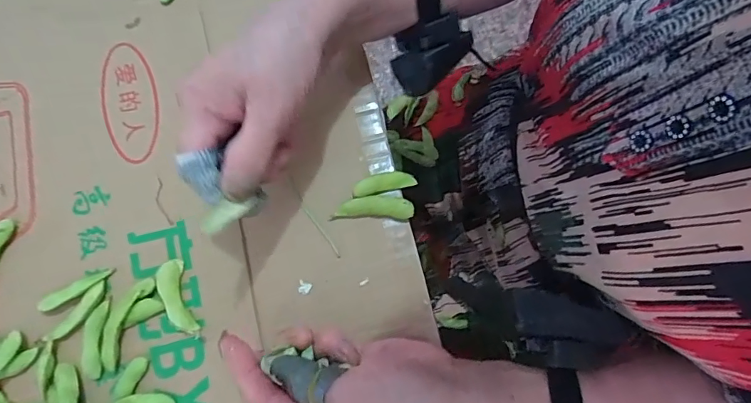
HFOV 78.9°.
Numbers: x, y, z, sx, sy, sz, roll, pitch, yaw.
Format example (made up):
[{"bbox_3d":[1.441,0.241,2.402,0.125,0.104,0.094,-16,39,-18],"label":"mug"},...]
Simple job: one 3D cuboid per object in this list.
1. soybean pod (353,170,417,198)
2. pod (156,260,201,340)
[{"bbox_3d":[0.006,-0.013,0.321,0.044,0.008,0.012,-14,79,-2],"label":"soybean pod"},{"bbox_3d":[-0.135,0.067,0.310,0.017,0.008,0.053,-19,79,-3],"label":"pod"}]

